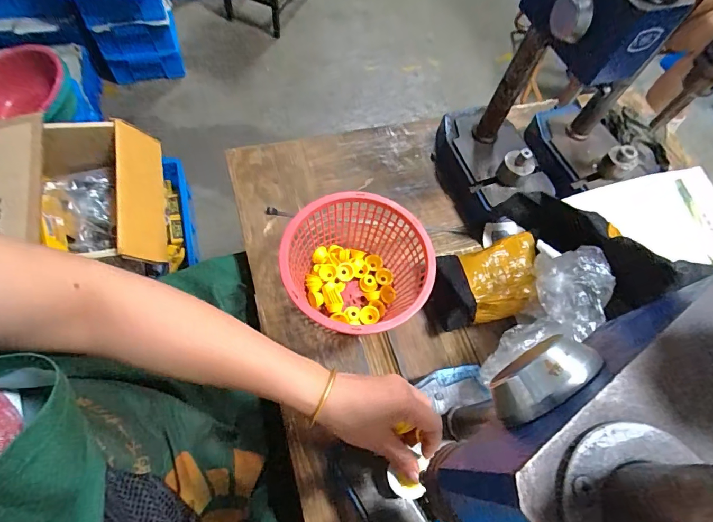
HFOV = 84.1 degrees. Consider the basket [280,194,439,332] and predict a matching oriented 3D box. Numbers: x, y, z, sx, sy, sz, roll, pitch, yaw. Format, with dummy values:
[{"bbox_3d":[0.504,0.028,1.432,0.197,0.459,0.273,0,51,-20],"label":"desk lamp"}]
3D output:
[{"bbox_3d":[0.001,0.017,0.491,0.160,0.121,0.165,2,65,-5],"label":"basket"}]

